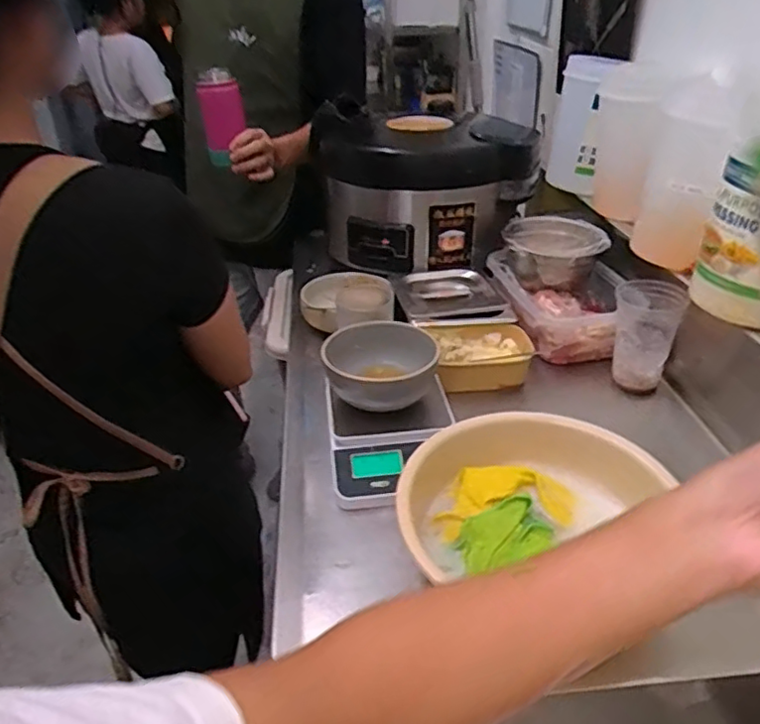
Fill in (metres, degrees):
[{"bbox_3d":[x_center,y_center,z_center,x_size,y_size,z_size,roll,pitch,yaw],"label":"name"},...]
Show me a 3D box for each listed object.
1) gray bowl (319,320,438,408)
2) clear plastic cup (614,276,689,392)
[{"bbox_3d":[0.001,0.008,0.807,0.144,0.073,0.132,1,33,3],"label":"gray bowl"},{"bbox_3d":[0.378,-0.037,0.889,0.089,0.134,0.079,13,35,21],"label":"clear plastic cup"}]

